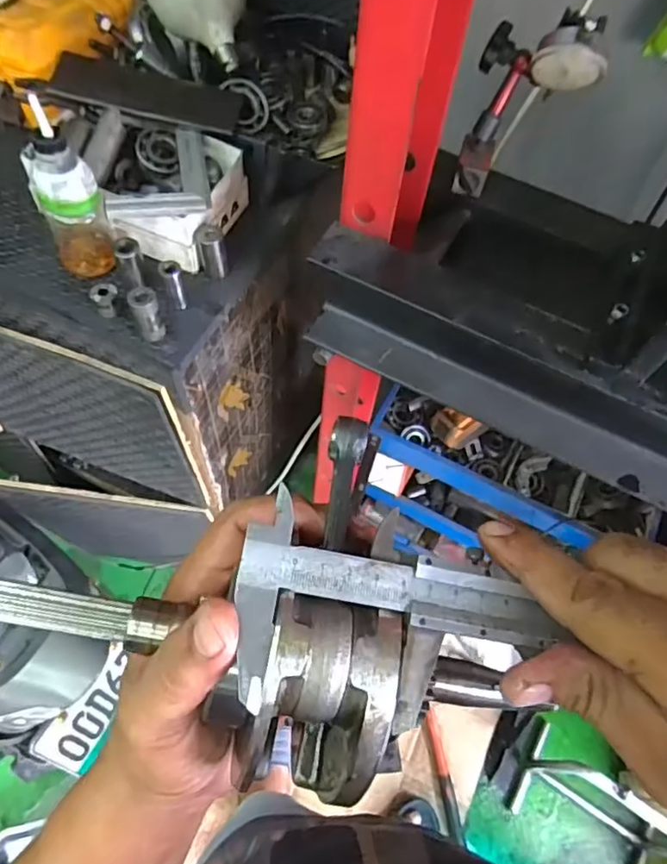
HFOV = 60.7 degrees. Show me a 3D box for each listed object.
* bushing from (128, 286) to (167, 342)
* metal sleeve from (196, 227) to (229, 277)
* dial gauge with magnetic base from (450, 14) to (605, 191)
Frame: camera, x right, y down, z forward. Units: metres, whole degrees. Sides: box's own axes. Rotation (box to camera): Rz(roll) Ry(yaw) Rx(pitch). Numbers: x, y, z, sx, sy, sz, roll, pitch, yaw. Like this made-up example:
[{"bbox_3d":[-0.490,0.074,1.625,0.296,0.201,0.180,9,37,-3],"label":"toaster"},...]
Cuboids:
[{"bbox_3d":[-0.191,-0.122,0.586,0.027,0.057,0.026,-19,65,-14],"label":"bushing"},{"bbox_3d":[-0.135,-0.202,0.641,0.028,0.052,0.028,-5,62,-7],"label":"metal sleeve"},{"bbox_3d":[0.148,-0.276,0.456,0.051,0.179,0.102,-23,96,-15],"label":"dial gauge with magnetic base"}]

